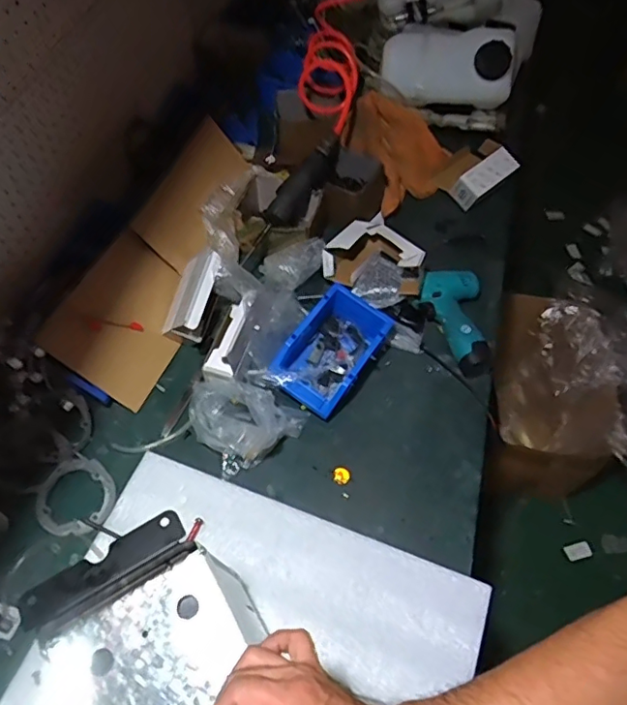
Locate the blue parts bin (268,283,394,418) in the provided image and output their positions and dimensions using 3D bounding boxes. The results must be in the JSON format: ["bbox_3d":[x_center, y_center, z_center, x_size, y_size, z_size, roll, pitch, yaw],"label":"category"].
[{"bbox_3d":[0.027,0.003,0.863,0.118,0.089,0.189,29,62,18],"label":"blue parts bin"}]

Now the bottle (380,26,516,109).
[{"bbox_3d":[0.274,-0.582,1.104,0.254,0.153,0.098,16,58,11],"label":"bottle"}]

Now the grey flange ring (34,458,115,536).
[{"bbox_3d":[-0.336,0.205,0.777,0.106,0.012,0.107,0,57,0],"label":"grey flange ring"}]

